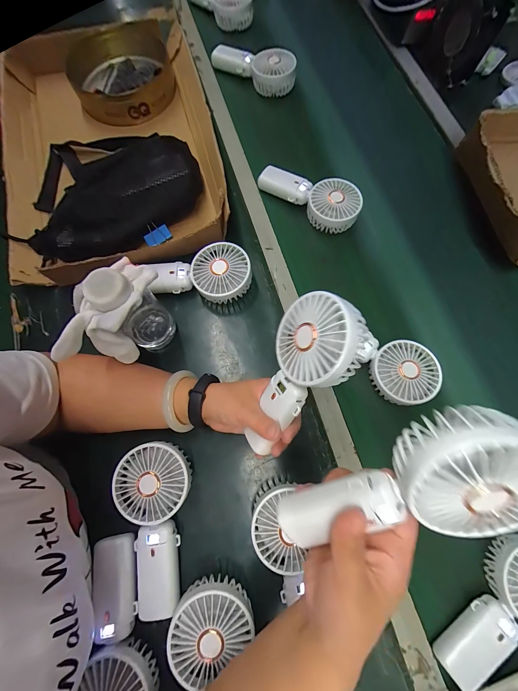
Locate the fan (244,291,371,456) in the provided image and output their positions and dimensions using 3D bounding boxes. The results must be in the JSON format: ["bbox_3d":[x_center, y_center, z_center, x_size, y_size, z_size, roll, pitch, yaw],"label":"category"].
[{"bbox_3d":[0.042,0.030,0.281,0.052,0.178,0.090,10,37,-36],"label":"fan"}]

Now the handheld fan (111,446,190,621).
[{"bbox_3d":[-0.122,0.215,0.318,0.082,0.038,0.187,-6,84,-2],"label":"handheld fan"}]

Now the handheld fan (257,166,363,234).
[{"bbox_3d":[0.090,-0.264,0.473,0.181,0.056,0.076,36,74,9],"label":"handheld fan"}]

